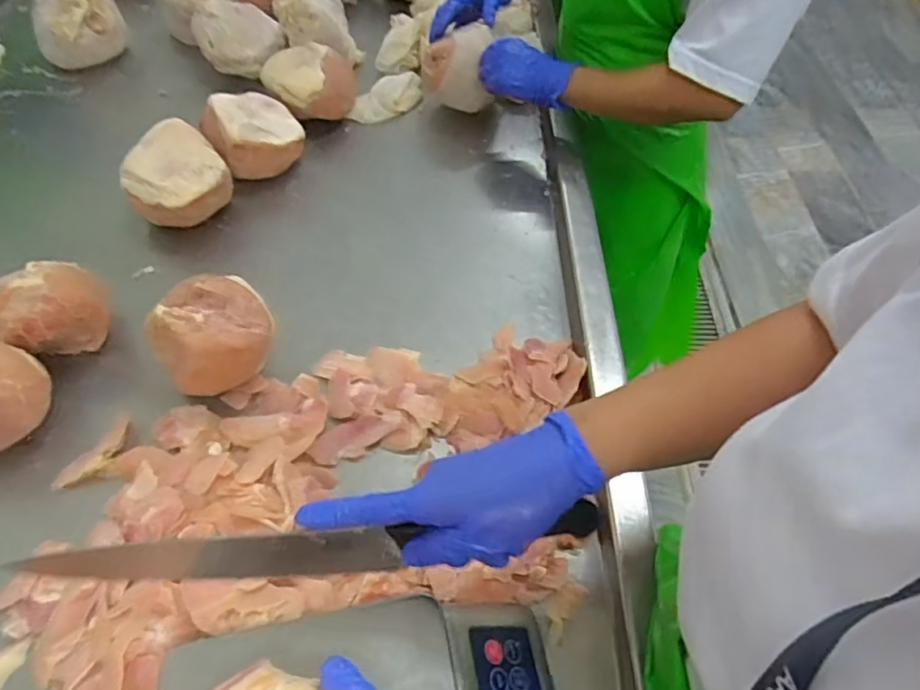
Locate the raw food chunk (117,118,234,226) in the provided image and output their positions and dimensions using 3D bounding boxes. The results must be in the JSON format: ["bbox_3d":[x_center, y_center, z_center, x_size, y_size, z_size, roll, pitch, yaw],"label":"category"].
[{"bbox_3d":[-0.357,-0.205,0.768,0.123,0.102,0.112,-26,58,-19],"label":"raw food chunk"}]

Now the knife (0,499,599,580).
[{"bbox_3d":[-0.090,0.134,0.388,0.342,0.056,0.012,-2,53,-5],"label":"knife"}]

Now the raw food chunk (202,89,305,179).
[{"bbox_3d":[-0.287,-0.294,0.839,0.128,0.079,0.107,-18,56,-15],"label":"raw food chunk"}]

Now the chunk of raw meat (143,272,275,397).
[{"bbox_3d":[-0.249,-0.004,0.619,0.110,0.100,0.100,-27,58,-20],"label":"chunk of raw meat"}]

